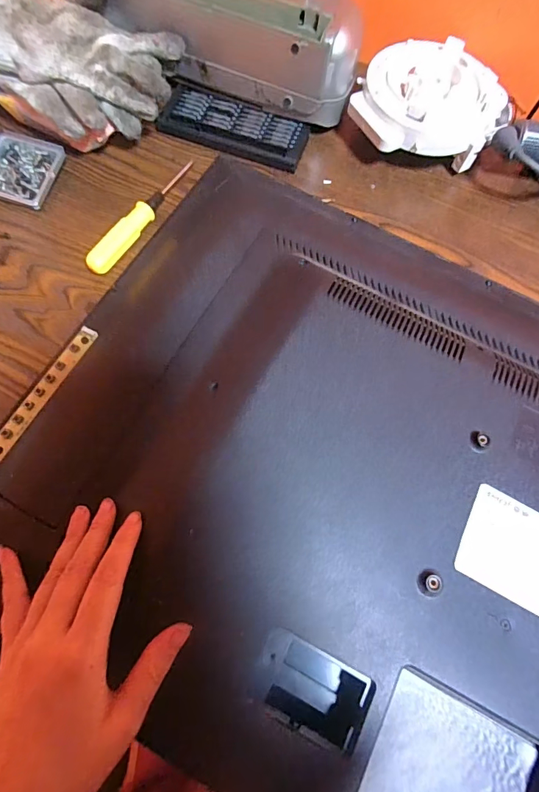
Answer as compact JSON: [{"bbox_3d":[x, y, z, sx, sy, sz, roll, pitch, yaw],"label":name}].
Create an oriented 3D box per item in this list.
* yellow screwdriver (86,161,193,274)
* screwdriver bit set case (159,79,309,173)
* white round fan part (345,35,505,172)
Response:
[{"bbox_3d":[-0.119,-0.173,0.386,0.018,0.015,0.147,33,71,7],"label":"yellow screwdriver"},{"bbox_3d":[-0.038,-0.287,0.436,0.151,0.018,0.068,21,70,3],"label":"screwdriver bit set case"},{"bbox_3d":[0.161,-0.295,0.428,0.136,0.070,0.133,1,70,-4],"label":"white round fan part"}]

